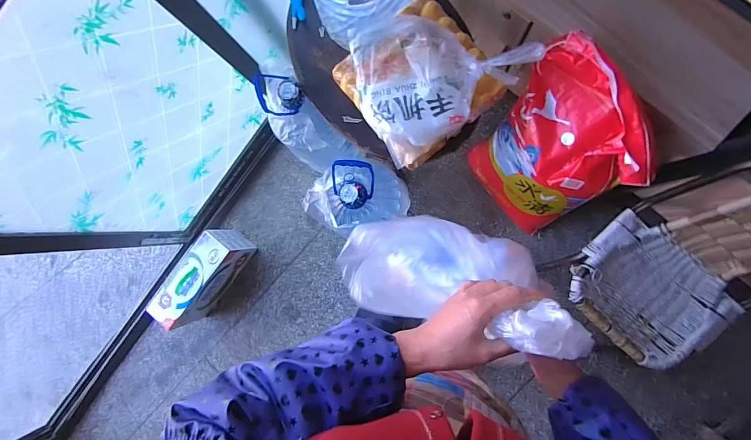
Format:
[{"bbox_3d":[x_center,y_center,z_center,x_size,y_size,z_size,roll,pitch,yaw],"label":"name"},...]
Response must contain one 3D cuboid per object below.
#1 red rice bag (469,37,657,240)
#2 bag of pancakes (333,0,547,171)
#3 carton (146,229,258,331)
[{"bbox_3d":[0.452,-0.165,0.950,0.253,0.507,0.369,-41,84,5],"label":"red rice bag"},{"bbox_3d":[0.094,-0.320,0.759,0.305,0.137,0.290,-38,85,6],"label":"bag of pancakes"},{"bbox_3d":[-0.617,0.212,1.267,0.128,0.209,0.365,38,94,6],"label":"carton"}]

